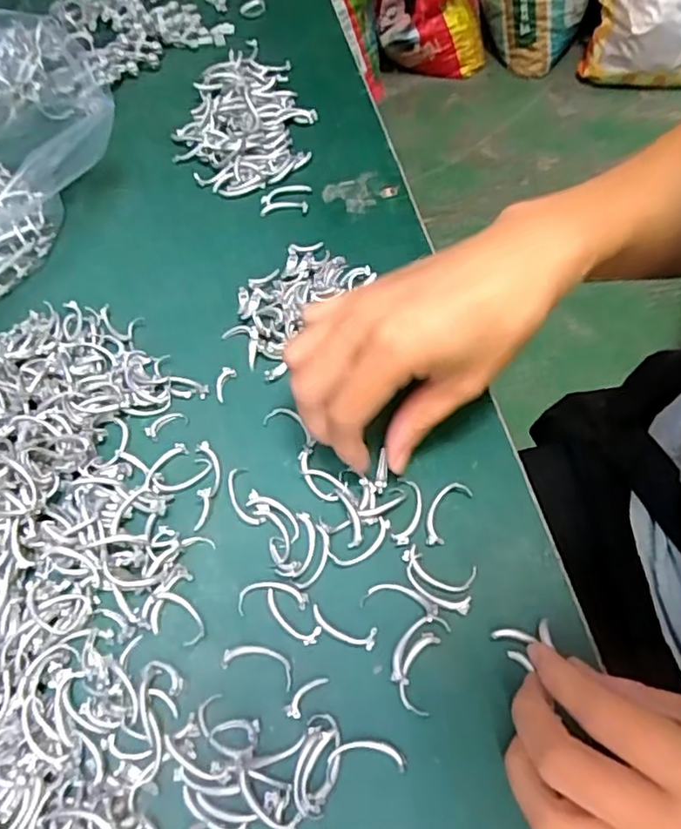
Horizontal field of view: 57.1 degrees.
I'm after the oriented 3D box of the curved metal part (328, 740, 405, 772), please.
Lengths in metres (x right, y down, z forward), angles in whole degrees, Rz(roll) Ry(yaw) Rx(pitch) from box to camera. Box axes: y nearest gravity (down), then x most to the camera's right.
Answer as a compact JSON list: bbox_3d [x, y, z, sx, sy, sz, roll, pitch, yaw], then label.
[{"bbox_3d":[0.010,0.132,0.243,0.029,0.004,0.009,5,61,6],"label":"curved metal part"}]

